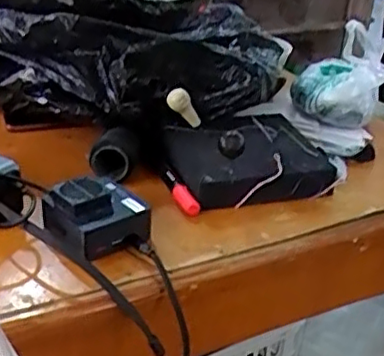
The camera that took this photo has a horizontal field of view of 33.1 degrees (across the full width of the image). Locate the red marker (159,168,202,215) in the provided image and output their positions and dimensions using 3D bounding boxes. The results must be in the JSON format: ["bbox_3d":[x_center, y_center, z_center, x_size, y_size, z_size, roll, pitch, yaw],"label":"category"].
[{"bbox_3d":[-0.014,0.010,0.662,0.015,0.015,0.091,-6,29,-18],"label":"red marker"}]

